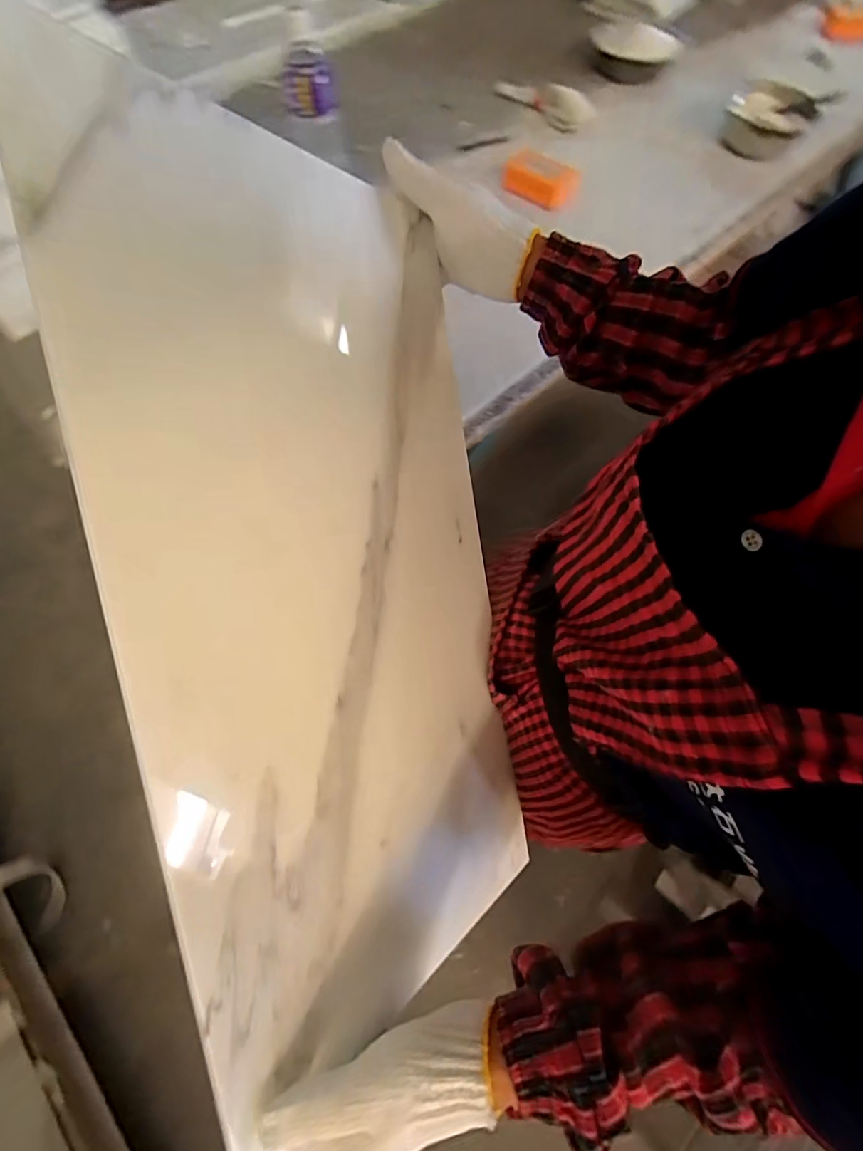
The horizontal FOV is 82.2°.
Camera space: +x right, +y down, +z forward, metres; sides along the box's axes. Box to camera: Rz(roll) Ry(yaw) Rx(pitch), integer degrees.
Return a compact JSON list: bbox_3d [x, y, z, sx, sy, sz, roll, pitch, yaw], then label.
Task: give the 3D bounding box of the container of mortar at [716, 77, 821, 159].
[{"bbox_3d":[0.527,-0.717,0.778,0.133,0.041,0.134,34,72,14],"label":"container of mortar"}]

